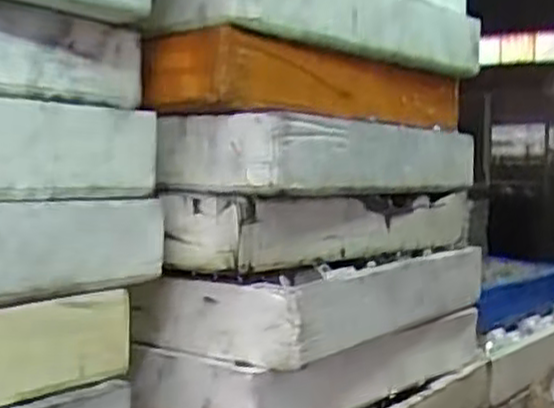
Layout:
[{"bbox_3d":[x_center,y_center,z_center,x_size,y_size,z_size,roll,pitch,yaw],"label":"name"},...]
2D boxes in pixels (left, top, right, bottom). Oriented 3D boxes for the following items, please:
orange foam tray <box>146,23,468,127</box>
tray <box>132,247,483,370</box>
[{"bbox_3d":[0.071,-0.152,1.034,0.139,0.082,0.537,3,3,36],"label":"orange foam tray"},{"bbox_3d":[0.091,0.119,1.071,0.218,0.085,0.555,3,3,36],"label":"tray"}]

